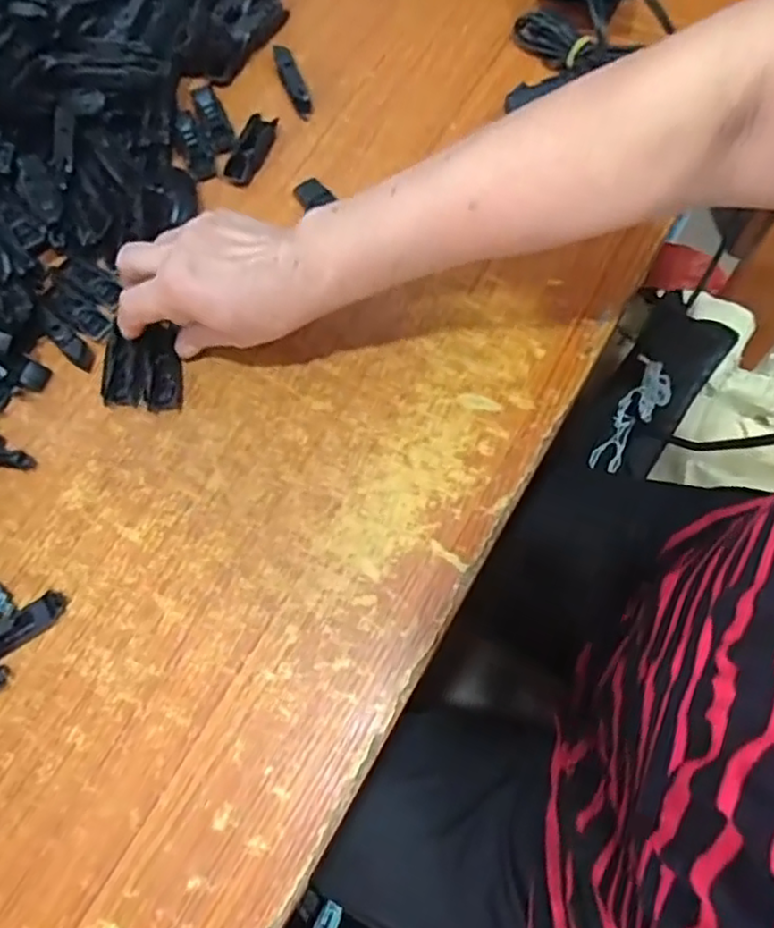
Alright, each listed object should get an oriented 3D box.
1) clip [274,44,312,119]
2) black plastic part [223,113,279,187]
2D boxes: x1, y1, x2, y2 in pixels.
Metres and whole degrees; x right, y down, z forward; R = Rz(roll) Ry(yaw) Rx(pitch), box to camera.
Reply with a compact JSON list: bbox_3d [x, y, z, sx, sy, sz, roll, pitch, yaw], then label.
[{"bbox_3d":[-0.076,-0.304,0.525,0.015,0.017,0.064,-21,68,-5],"label":"clip"},{"bbox_3d":[-0.106,-0.242,0.510,0.025,0.007,0.064,17,70,10],"label":"black plastic part"}]

